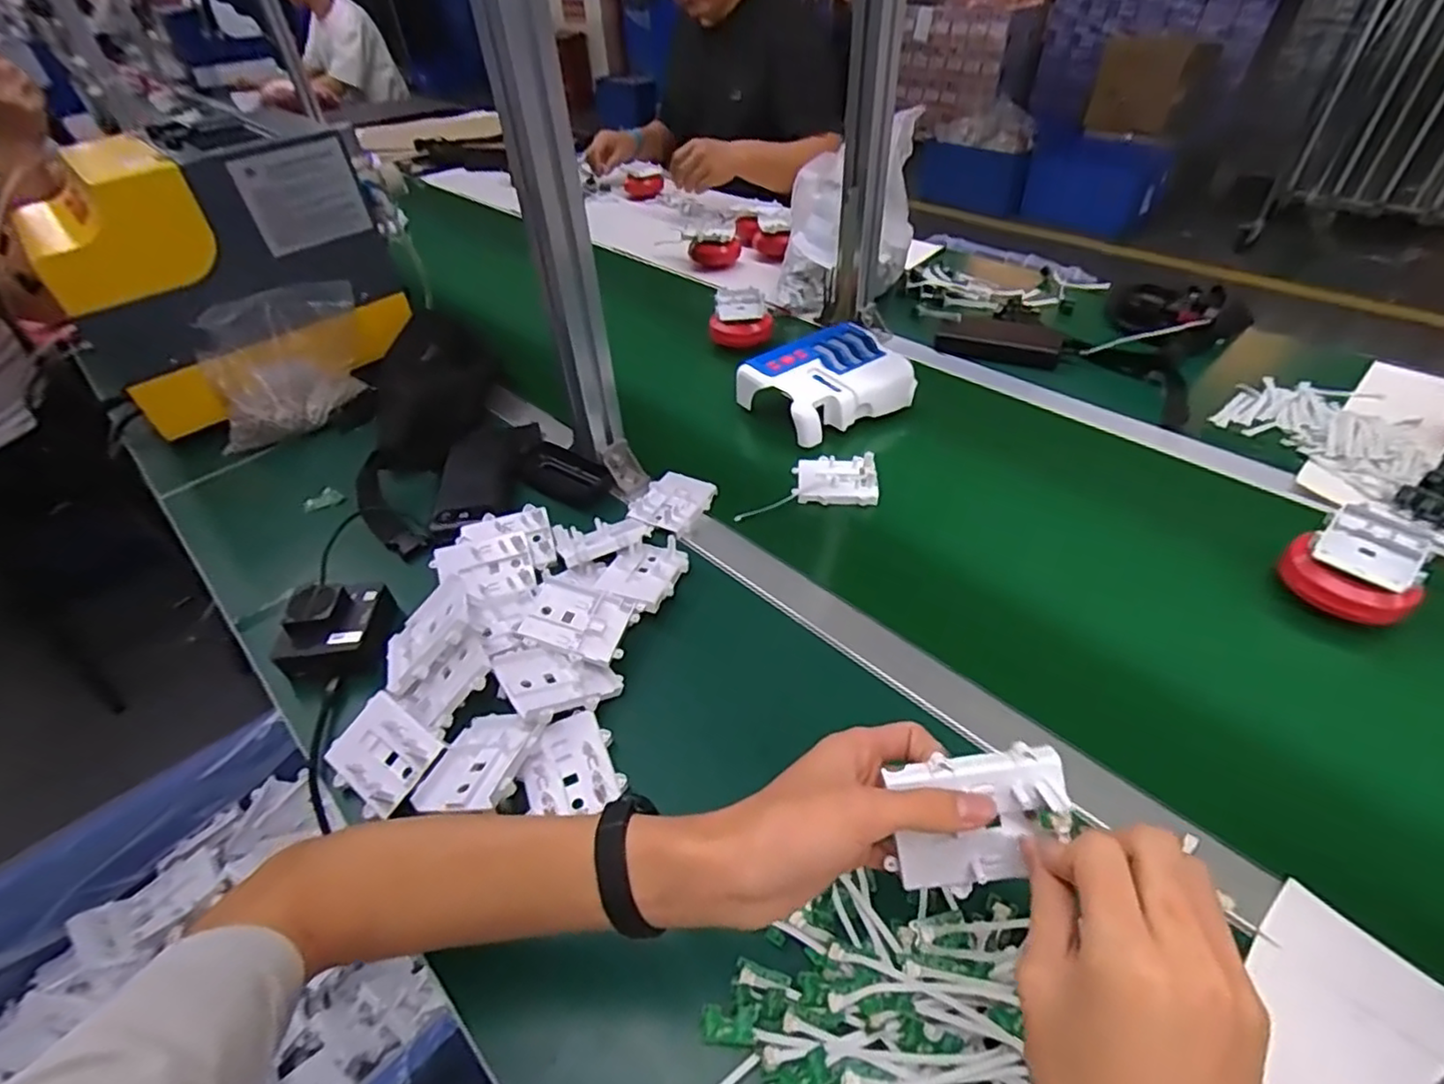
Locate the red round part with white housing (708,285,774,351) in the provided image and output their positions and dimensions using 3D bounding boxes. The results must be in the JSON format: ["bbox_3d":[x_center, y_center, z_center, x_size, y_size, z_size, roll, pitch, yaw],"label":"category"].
[{"bbox_3d":[0.023,-0.318,0.940,0.086,0.058,0.077,-8,45,-4],"label":"red round part with white housing"}]

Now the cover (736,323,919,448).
[{"bbox_3d":[0.132,-0.191,0.795,0.189,0.052,0.148,-28,49,-22],"label":"cover"}]

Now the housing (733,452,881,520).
[{"bbox_3d":[0.089,-0.062,0.702,0.151,0.018,0.076,-7,45,-2],"label":"housing"}]

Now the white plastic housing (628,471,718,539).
[{"bbox_3d":[-0.051,-0.041,0.682,0.064,0.018,0.080,20,49,23],"label":"white plastic housing"}]

